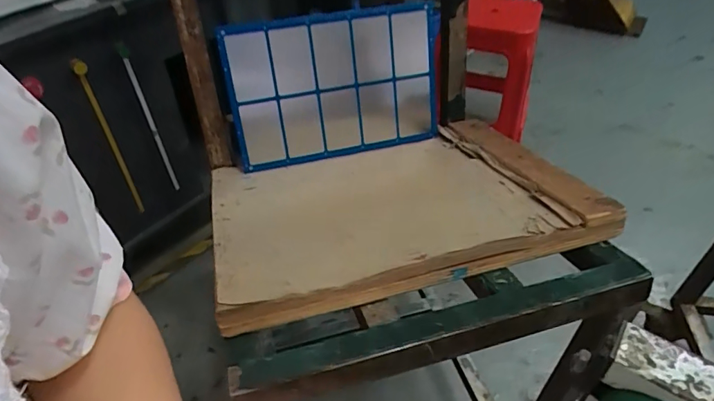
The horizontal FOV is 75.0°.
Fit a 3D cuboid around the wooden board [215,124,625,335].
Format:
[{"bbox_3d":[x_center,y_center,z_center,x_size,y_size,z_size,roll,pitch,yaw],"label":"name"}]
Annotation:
[{"bbox_3d":[0.034,-0.003,0.554,0.393,0.034,0.288,-12,32,-11],"label":"wooden board"}]

